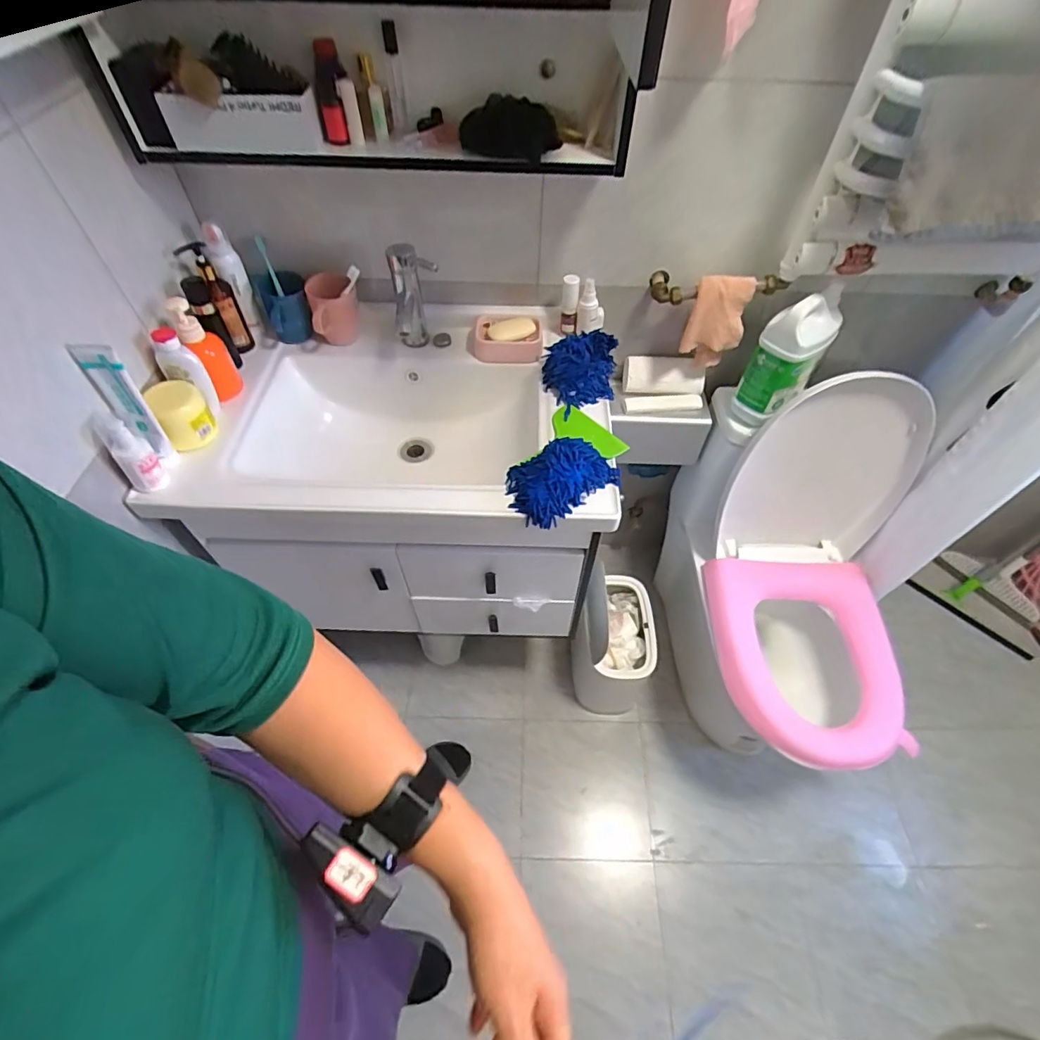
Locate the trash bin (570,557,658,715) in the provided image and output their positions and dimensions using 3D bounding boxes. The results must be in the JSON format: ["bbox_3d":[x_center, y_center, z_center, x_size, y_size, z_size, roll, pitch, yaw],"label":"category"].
[{"bbox_3d":[0.223,0.267,1.221,0.167,0.384,0.255,2,54,0],"label":"trash bin"}]

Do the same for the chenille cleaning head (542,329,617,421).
[{"bbox_3d":[0.099,-0.246,0.872,0.122,0.053,0.162,6,54,3],"label":"chenille cleaning head"}]

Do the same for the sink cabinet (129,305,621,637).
[{"bbox_3d":[-0.183,-0.097,1.015,0.644,0.411,0.484,3,54,1],"label":"sink cabinet"}]

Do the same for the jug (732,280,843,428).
[{"bbox_3d":[0.466,-0.283,0.905,0.119,0.222,0.099,-28,59,-20],"label":"jug"}]

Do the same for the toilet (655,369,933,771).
[{"bbox_3d":[0.577,0.152,1.087,0.354,0.797,0.649,-4,54,-4],"label":"toilet"}]

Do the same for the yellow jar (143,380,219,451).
[{"bbox_3d":[-0.506,-0.160,0.781,0.068,0.078,0.072,-29,60,-21],"label":"yellow jar"}]

